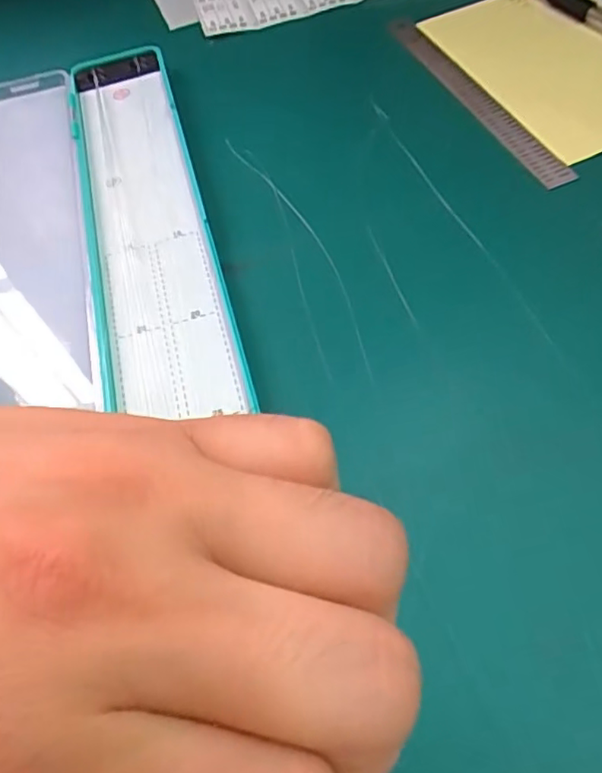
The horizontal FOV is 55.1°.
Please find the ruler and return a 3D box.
[{"bbox_3d":[0.091,-0.160,0.314,0.020,0.007,0.171,-23,59,-7],"label":"ruler"}]

